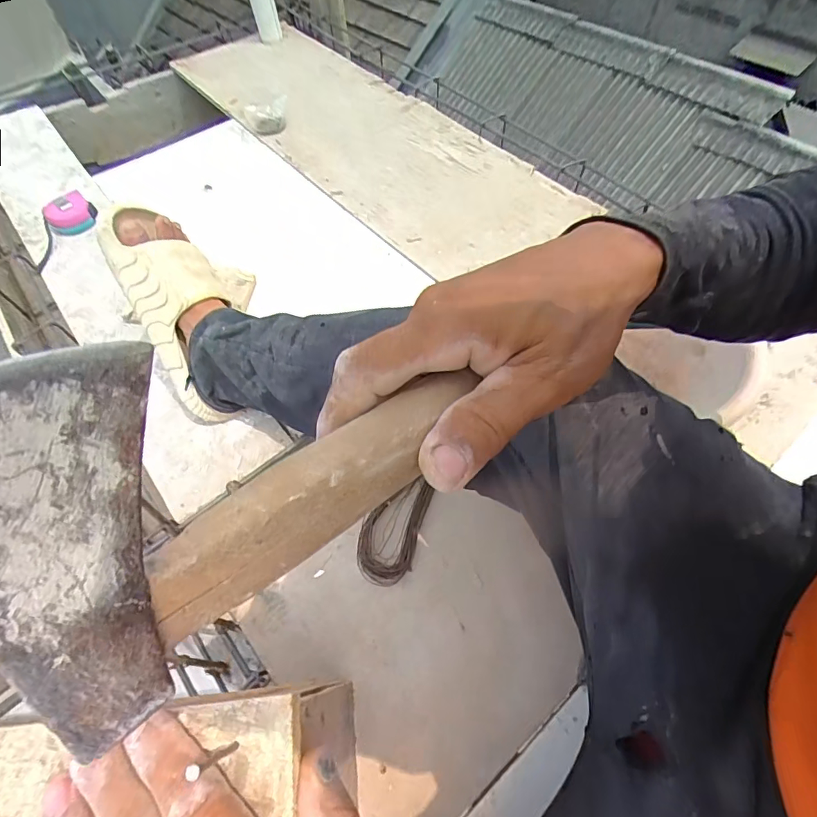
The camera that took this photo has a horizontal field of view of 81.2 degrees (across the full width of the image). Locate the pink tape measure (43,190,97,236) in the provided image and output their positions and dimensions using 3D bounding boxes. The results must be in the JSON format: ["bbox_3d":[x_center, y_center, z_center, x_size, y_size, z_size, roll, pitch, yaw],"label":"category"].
[{"bbox_3d":[-0.641,-0.369,0.906,0.085,0.046,0.071,-38,64,-19],"label":"pink tape measure"}]

